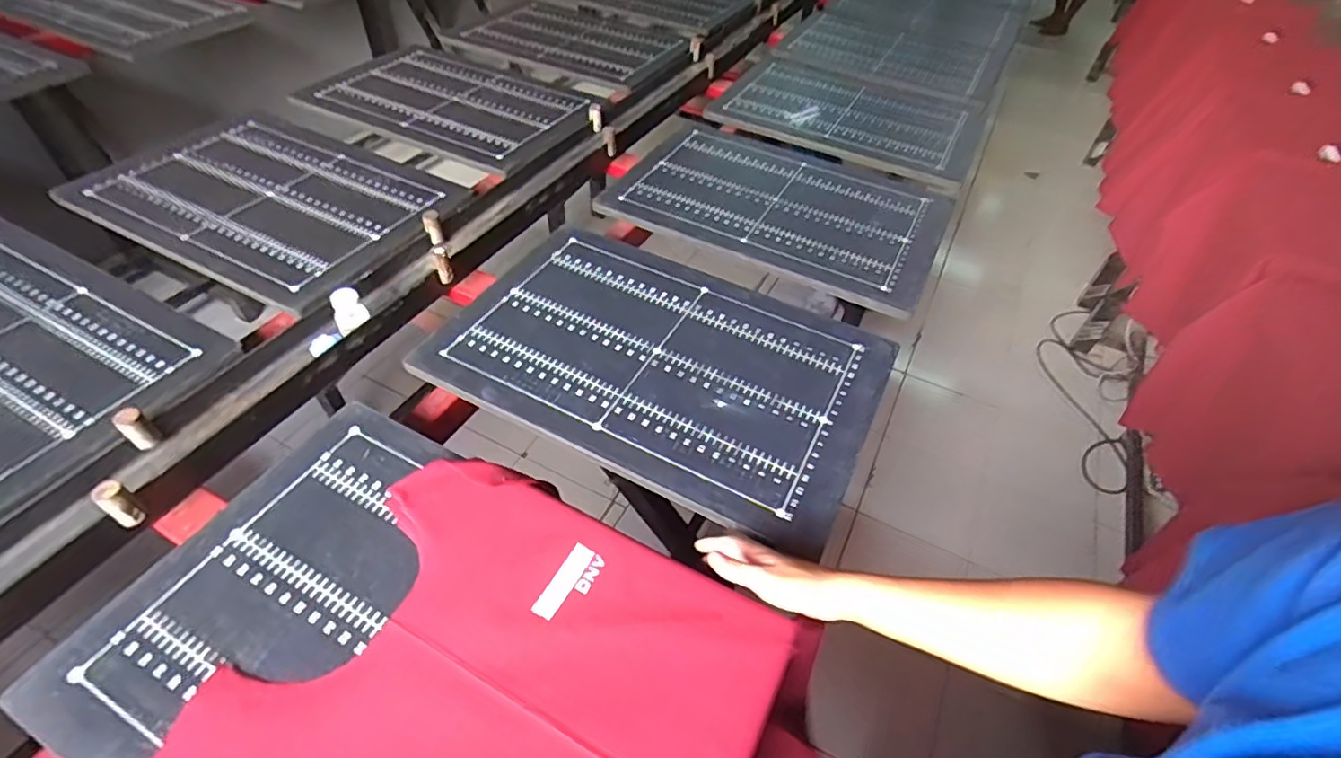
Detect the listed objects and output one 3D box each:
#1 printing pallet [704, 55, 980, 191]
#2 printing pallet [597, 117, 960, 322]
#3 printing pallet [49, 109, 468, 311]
[{"bbox_3d":[0.414,-0.625,1.429,0.584,0.033,0.397,23,48,18],"label":"printing pallet"},{"bbox_3d":[0.216,-0.348,1.184,0.592,0.028,0.408,23,48,17],"label":"printing pallet"},{"bbox_3d":[-0.704,-0.334,1.077,0.699,0.026,0.406,24,49,18],"label":"printing pallet"}]

